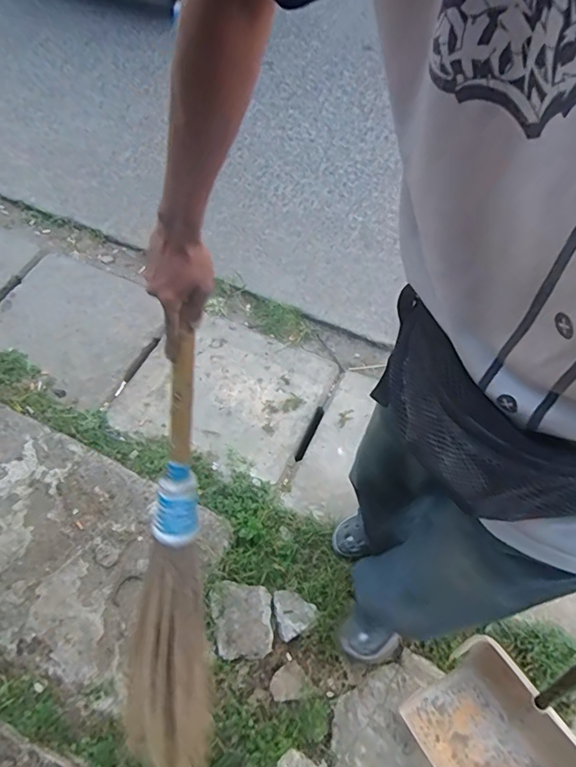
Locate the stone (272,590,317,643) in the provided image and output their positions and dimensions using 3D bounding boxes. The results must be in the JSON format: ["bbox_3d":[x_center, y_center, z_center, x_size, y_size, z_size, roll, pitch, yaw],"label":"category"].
[{"bbox_3d":[0.004,0.533,1.127,0.098,0.031,0.102,-35,66,-18],"label":"stone"}]

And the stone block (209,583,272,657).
[{"bbox_3d":[-0.107,0.543,1.106,0.133,0.030,0.152,-2,61,-1],"label":"stone block"}]

